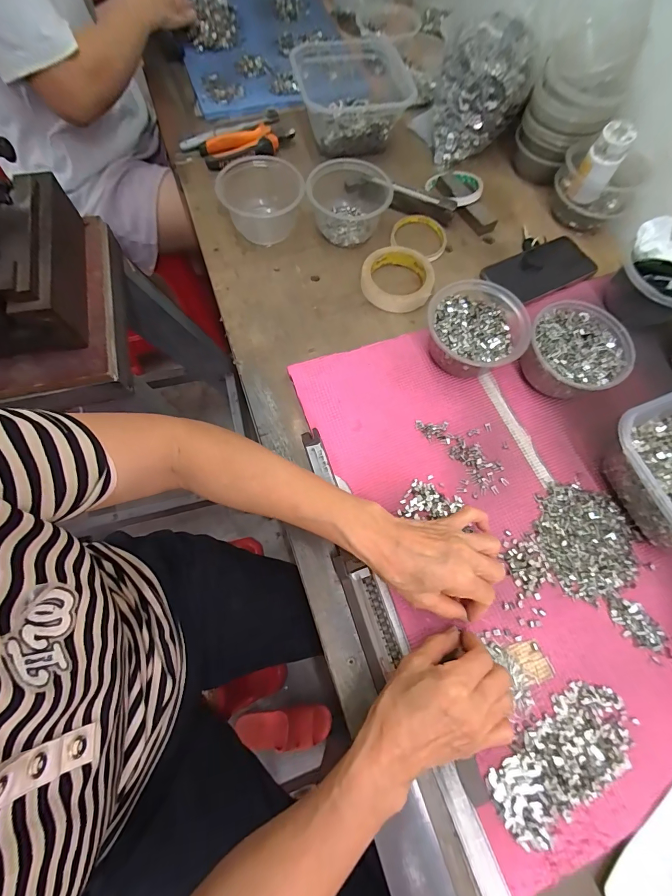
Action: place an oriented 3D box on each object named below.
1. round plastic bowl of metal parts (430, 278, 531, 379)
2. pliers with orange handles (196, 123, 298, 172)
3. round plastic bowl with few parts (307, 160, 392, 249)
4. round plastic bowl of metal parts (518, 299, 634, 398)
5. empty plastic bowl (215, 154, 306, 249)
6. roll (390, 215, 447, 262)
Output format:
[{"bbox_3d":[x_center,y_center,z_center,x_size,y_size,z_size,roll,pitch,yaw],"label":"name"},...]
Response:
[{"bbox_3d":[0.163,-0.138,0.434,0.110,0.066,0.102,1,70,-3],"label":"round plastic bowl of metal parts"},{"bbox_3d":[-0.140,-0.487,0.575,0.145,0.023,0.051,-26,73,-12],"label":"pliers with orange handles"},{"bbox_3d":[0.024,-0.352,0.519,0.129,0.056,0.108,-11,71,-7],"label":"round plastic bowl with few parts"},{"bbox_3d":[0.281,-0.112,0.433,0.114,0.060,0.108,1,70,-3],"label":"round plastic bowl of metal parts"},{"bbox_3d":[-0.101,-0.340,0.509,0.111,0.061,0.122,1,70,-3],"label":"empty plastic bowl"},{"bbox_3d":[0.129,-0.320,0.554,0.083,0.020,0.083,1,70,-3],"label":"roll"}]

